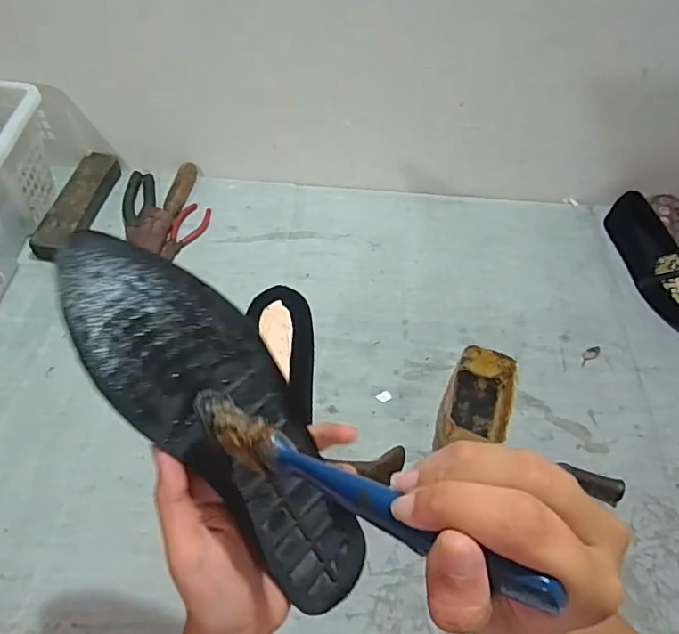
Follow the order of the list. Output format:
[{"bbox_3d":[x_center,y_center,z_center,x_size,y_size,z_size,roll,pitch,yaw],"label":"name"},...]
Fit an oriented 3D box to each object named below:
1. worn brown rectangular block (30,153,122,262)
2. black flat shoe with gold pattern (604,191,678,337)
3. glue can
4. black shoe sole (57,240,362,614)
[{"bbox_3d":[-0.396,-0.169,0.783,0.055,0.039,0.209,10,55,2],"label":"worn brown rectangular block"},{"bbox_3d":[0.496,-0.083,0.791,0.073,0.062,0.263,-3,55,-7],"label":"black flat shoe with gold pattern"},{"bbox_3d":[0.169,0.108,0.635,0.081,0.066,0.129,23,56,10],"label":"glue can"},{"bbox_3d":[-0.058,0.057,0.274,0.074,0.015,0.233,-40,103,-27],"label":"black shoe sole"}]

